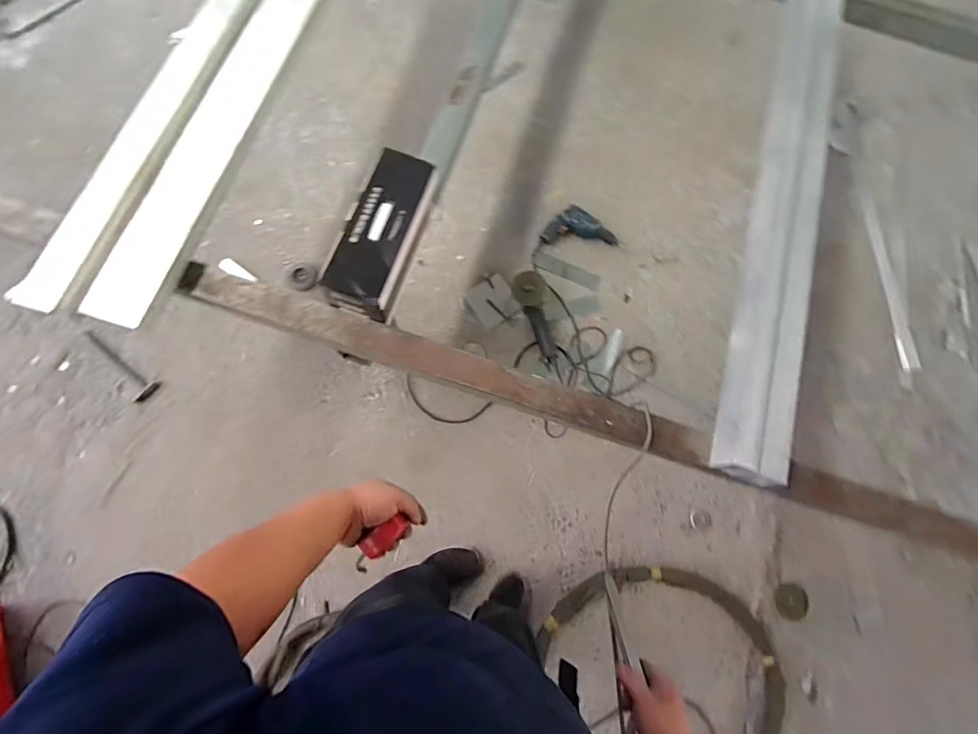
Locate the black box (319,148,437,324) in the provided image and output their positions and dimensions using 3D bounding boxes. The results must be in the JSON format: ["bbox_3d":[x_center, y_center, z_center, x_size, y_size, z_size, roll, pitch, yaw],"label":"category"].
[{"bbox_3d":[-0.249,-0.312,1.055,0.155,0.093,0.378,18,74,3],"label":"black box"}]

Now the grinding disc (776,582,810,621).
[{"bbox_3d":[0.932,0.719,1.394,0.111,0.010,0.101,1,75,-5],"label":"grinding disc"}]

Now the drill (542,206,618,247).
[{"bbox_3d":[0.325,-0.511,1.633,0.285,0.055,0.156,-4,76,-6],"label":"drill"}]

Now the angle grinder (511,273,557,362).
[{"bbox_3d":[0.151,-0.169,1.502,0.112,0.083,0.296,-7,76,-7],"label":"angle grinder"}]

